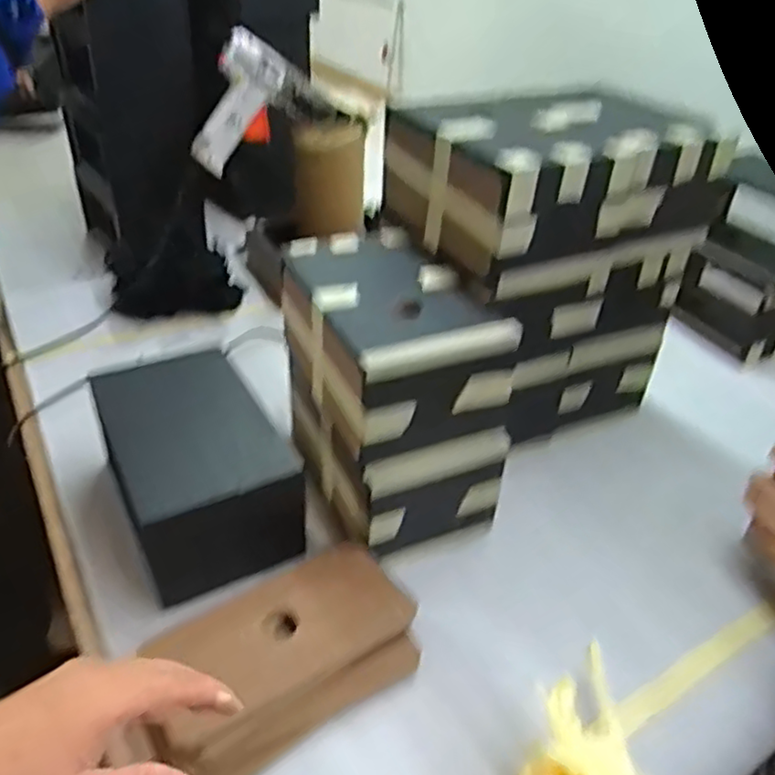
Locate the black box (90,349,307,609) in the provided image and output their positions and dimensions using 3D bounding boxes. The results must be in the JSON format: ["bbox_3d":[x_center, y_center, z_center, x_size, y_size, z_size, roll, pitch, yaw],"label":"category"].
[{"bbox_3d":[-0.177,0.068,0.623,0.139,0.107,0.208,-16,41,-24],"label":"black box"}]

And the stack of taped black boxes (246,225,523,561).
[{"bbox_3d":[-0.002,-0.004,0.630,0.133,0.210,0.225,-14,41,-22],"label":"stack of taped black boxes"}]

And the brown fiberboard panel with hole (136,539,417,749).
[{"bbox_3d":[-0.084,0.185,0.514,0.193,0.022,0.100,-21,44,-29],"label":"brown fiberboard panel with hole"}]

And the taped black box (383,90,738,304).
[{"bbox_3d":[0.152,-0.213,0.663,0.268,0.121,0.217,-17,42,-26],"label":"taped black box"}]

